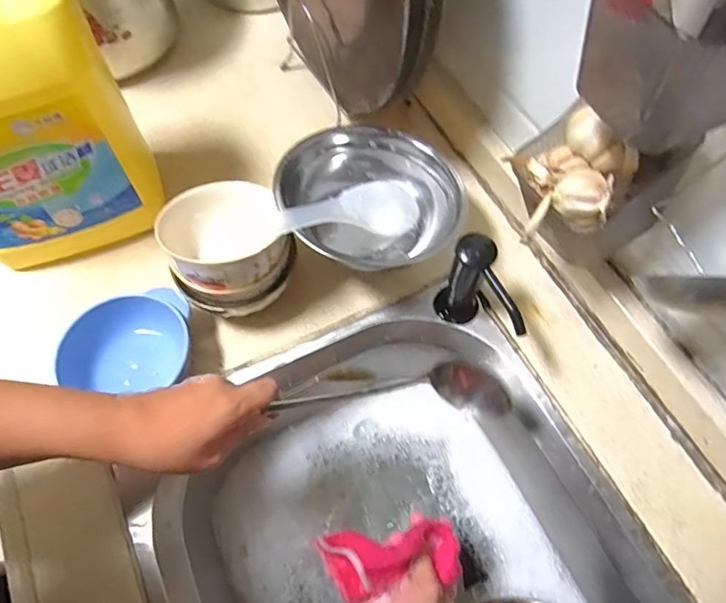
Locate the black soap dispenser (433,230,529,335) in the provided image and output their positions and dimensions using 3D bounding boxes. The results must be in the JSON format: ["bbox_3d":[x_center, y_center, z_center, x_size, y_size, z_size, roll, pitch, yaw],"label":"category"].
[{"bbox_3d":[0.107,0.004,0.501,0.047,0.105,0.094,-4,63,-3],"label":"black soap dispenser"}]

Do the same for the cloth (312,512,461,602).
[{"bbox_3d":[0.028,0.219,0.456,0.122,0.034,0.056,0,61,-22],"label":"cloth"}]

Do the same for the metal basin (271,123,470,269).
[{"bbox_3d":[0.006,-0.113,0.535,0.168,0.093,0.152,-2,63,-1],"label":"metal basin"}]

